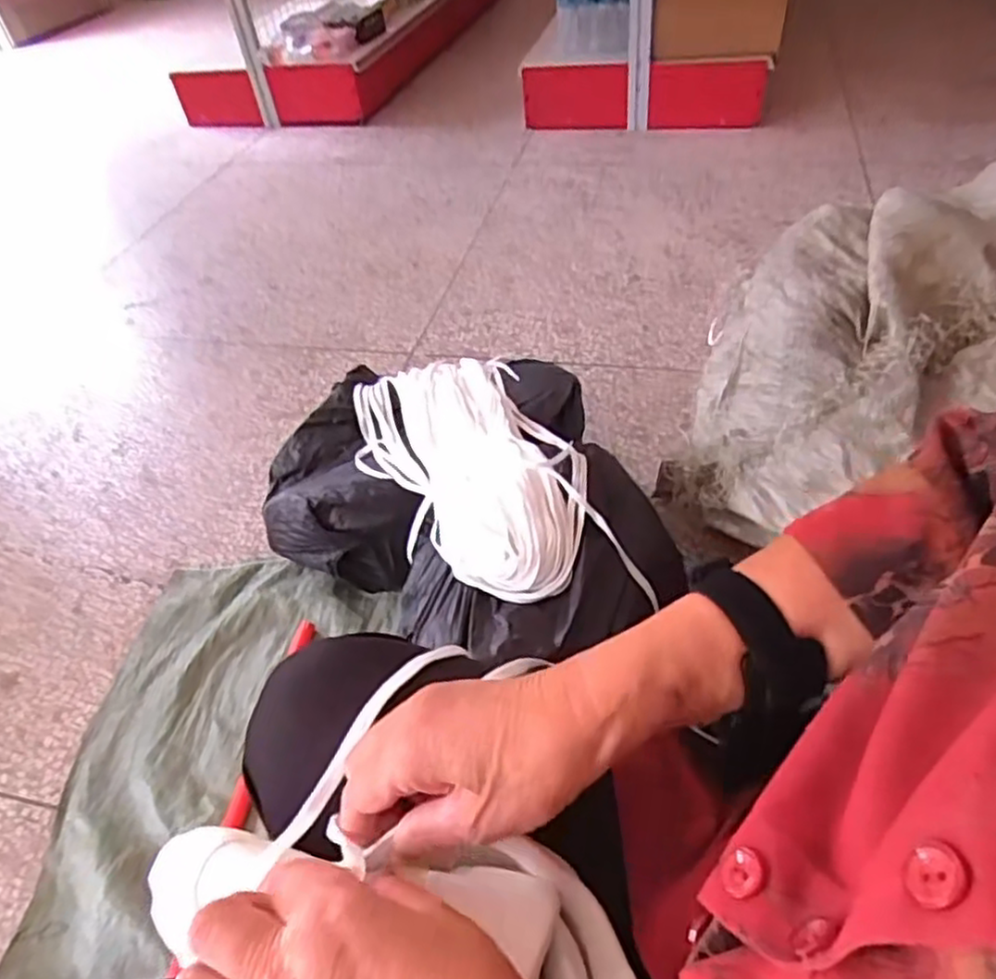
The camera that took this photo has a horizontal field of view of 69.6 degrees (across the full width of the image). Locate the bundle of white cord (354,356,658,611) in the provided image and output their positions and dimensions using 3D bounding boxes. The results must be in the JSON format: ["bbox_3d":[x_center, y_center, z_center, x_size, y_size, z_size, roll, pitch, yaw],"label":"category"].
[{"bbox_3d":[-0.033,-0.047,0.935,0.258,0.102,0.489,-18,47,-10],"label":"bundle of white cord"}]

